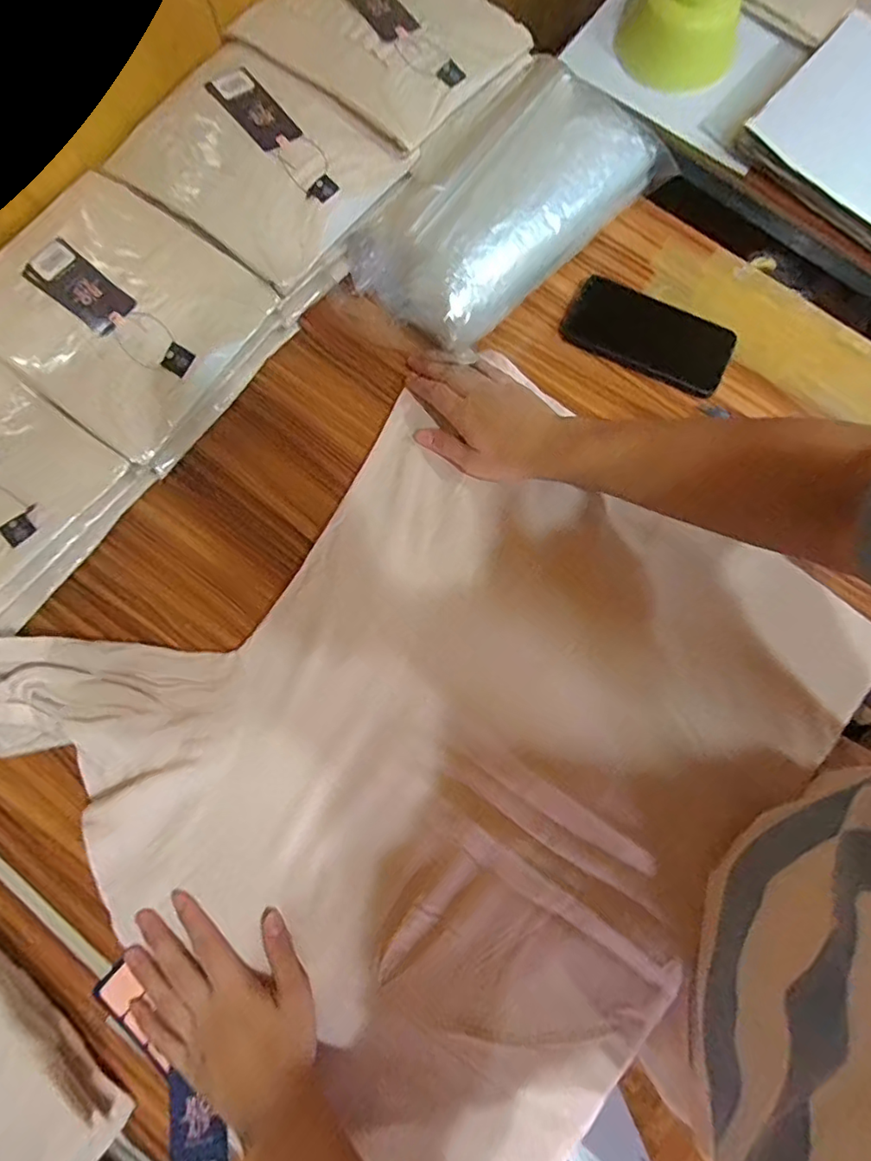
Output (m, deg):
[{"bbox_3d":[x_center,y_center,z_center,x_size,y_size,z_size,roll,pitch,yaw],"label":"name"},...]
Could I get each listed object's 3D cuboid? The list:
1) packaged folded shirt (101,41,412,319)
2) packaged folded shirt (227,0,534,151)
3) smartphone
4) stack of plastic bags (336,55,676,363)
[{"bbox_3d":[-0.179,-0.416,0.550,0.243,0.042,0.194,35,82,7],"label":"packaged folded shirt"},{"bbox_3d":[-0.059,-0.577,0.571,0.251,0.042,0.201,36,82,7],"label":"packaged folded shirt"},{"bbox_3d":[0.218,-0.252,0.559,0.169,0.015,0.080,29,81,6],"label":"smartphone"},{"bbox_3d":[0.061,-0.368,0.542,0.174,0.107,0.310,42,83,8],"label":"stack of plastic bags"}]

